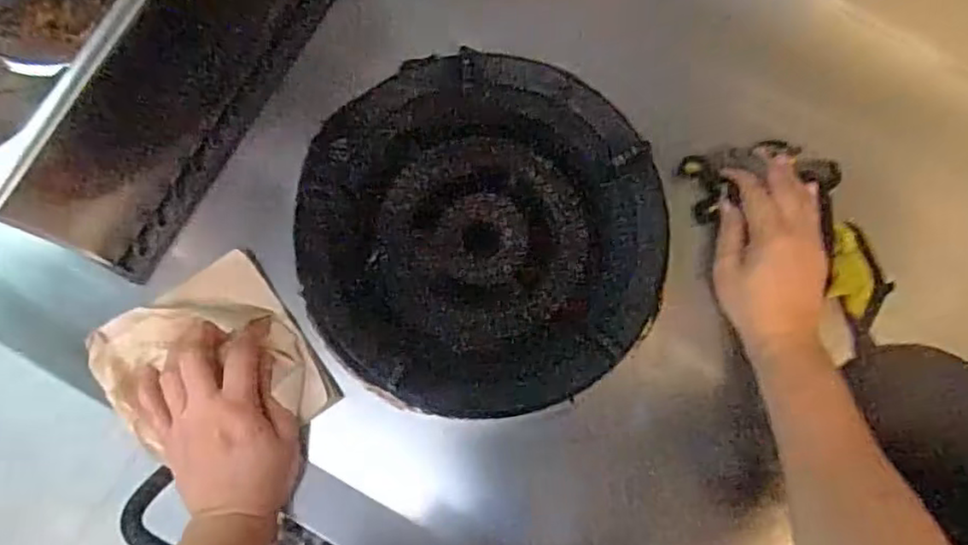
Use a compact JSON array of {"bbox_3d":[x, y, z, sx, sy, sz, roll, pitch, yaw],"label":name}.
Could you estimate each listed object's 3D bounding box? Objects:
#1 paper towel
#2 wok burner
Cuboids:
[{"bbox_3d":[-0.197,0.069,0.480,0.135,0.031,0.132,-31,82,-6],"label":"paper towel"},{"bbox_3d":[0.001,-0.034,0.545,0.270,0.068,0.270,-8,80,-3],"label":"wok burner"}]

